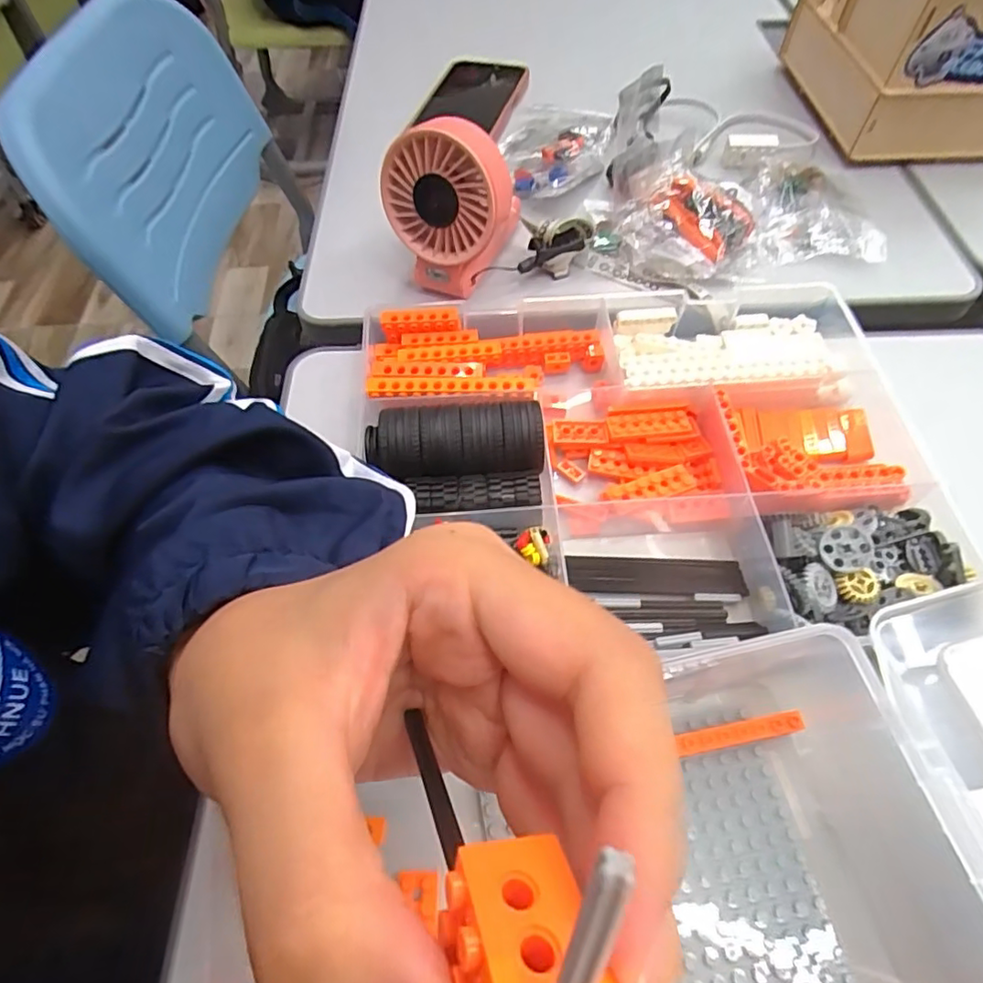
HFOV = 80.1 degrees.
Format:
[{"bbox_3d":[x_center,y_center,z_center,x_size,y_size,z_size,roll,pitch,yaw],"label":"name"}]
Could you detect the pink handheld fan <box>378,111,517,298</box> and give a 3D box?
[{"bbox_3d":[-0.026,-0.184,0.379,0.083,0.097,0.045,7,59,6],"label":"pink handheld fan"}]

